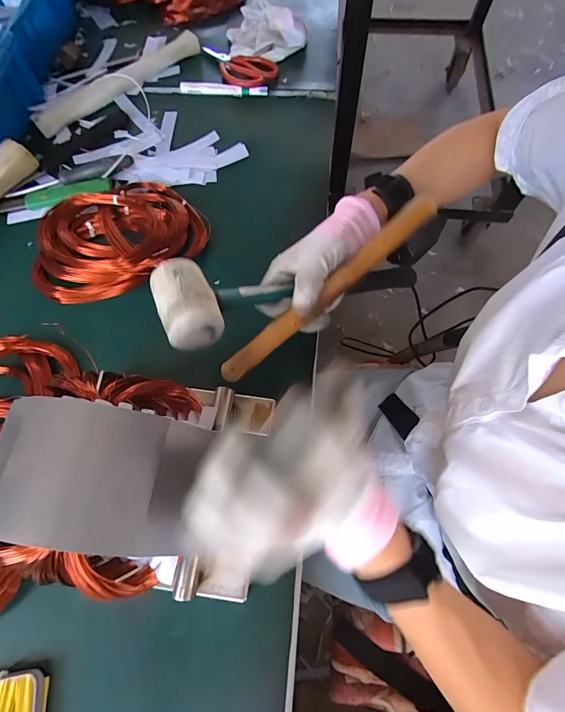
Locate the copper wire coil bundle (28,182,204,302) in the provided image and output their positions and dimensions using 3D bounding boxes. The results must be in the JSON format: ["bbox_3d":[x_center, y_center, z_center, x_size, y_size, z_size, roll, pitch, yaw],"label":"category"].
[{"bbox_3d":[-0.216,-0.159,0.454,0.210,0.033,0.149,-24,68,-7],"label":"copper wire coil bundle"}]

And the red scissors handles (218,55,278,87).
[{"bbox_3d":[-0.053,-0.471,0.578,0.091,0.017,0.067,-15,68,-3],"label":"red scissors handles"}]

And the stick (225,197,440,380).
[{"bbox_3d":[0.042,-0.062,0.327,0.249,0.016,0.020,-39,70,2],"label":"stick"}]

